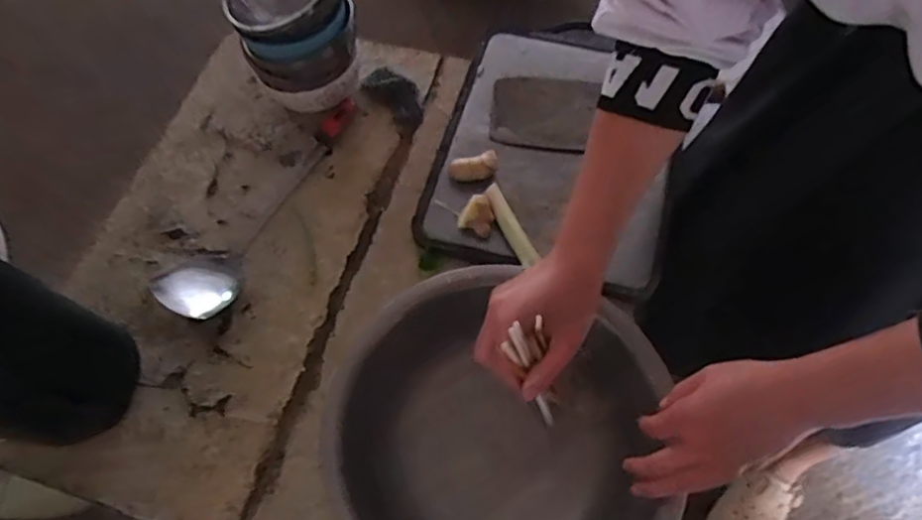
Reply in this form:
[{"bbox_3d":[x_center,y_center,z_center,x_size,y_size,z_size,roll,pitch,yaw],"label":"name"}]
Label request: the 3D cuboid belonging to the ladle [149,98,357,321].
[{"bbox_3d":[-0.250,-0.074,0.752,0.096,0.035,0.351,22,63,12],"label":"ladle"}]

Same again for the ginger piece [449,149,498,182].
[{"bbox_3d":[0.016,-0.116,0.743,0.061,0.022,0.024,-19,65,-7],"label":"ginger piece"}]

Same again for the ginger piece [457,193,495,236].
[{"bbox_3d":[0.021,-0.056,0.710,0.036,0.034,0.039,20,67,11],"label":"ginger piece"}]

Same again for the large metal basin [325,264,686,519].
[{"bbox_3d":[0.036,0.175,0.570,0.306,0.084,0.314,0,61,0],"label":"large metal basin"}]

